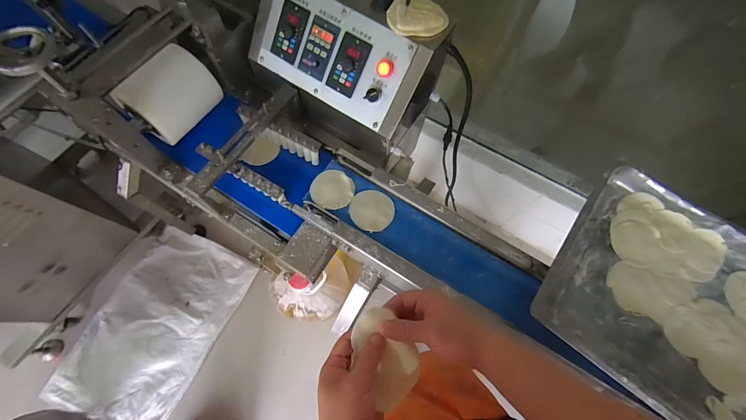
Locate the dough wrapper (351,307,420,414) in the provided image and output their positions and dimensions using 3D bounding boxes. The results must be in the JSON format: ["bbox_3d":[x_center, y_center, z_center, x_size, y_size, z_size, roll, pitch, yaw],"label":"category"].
[{"bbox_3d":[0.017,0.169,0.373,0.063,0.015,0.110,-23,86,-9],"label":"dough wrapper"}]

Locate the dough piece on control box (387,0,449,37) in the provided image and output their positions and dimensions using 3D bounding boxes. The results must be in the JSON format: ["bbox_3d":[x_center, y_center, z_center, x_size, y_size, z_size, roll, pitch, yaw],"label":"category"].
[{"bbox_3d":[0.075,-0.323,0.539,0.101,0.025,0.065,14,72,3],"label":"dough piece on control box"}]

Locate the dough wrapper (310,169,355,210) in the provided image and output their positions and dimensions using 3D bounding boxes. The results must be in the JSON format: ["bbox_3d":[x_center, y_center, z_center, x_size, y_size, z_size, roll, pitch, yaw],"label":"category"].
[{"bbox_3d":[-0.080,-0.041,0.639,0.082,0.004,0.085,1,68,-3],"label":"dough wrapper"}]

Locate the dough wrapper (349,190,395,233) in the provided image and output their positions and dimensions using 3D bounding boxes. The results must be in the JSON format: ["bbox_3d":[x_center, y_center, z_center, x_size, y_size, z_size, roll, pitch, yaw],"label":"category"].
[{"bbox_3d":[-0.003,0.001,0.629,0.083,0.004,0.080,2,73,-6],"label":"dough wrapper"}]

